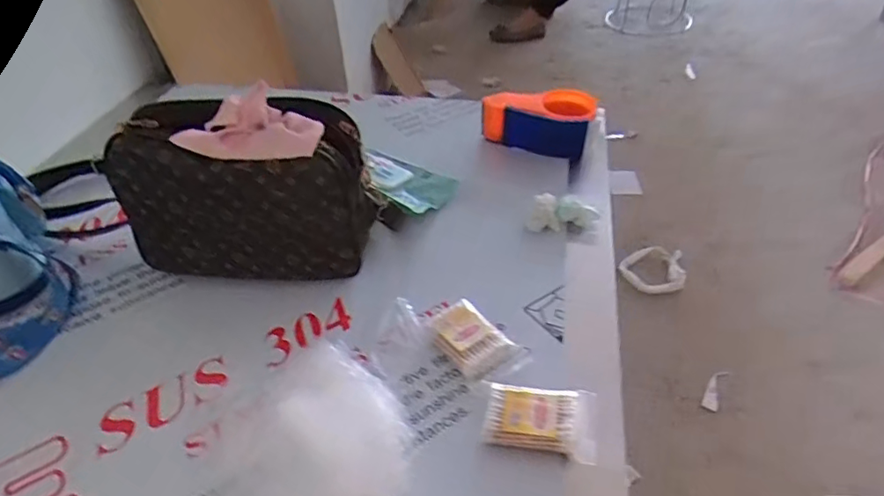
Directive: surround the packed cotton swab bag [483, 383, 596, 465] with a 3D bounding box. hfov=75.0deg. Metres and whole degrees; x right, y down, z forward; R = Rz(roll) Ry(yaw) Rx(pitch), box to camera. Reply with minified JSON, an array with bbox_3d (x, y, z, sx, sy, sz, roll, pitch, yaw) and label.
[{"bbox_3d":[0.081,0.141,0.476,0.086,0.025,0.055,7,39,10],"label":"packed cotton swab bag"}]

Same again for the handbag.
[{"bbox_3d":[-0.201,-0.056,0.593,0.251,0.176,0.097,3,39,5],"label":"handbag"}]

